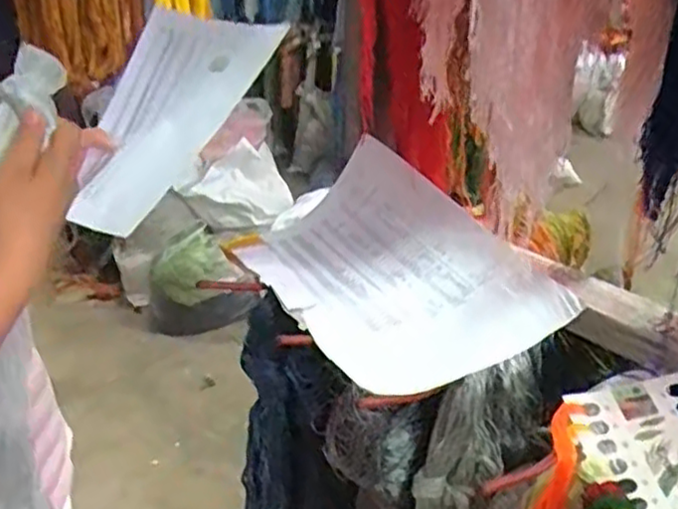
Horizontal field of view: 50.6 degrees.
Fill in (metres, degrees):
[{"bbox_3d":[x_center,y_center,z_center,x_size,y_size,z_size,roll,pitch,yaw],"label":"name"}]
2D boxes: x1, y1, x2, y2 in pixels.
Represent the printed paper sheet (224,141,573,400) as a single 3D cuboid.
[{"bbox_3d":[0.040,0.004,0.646,0.192,0.118,0.265,-11,28,-22],"label":"printed paper sheet"}]

